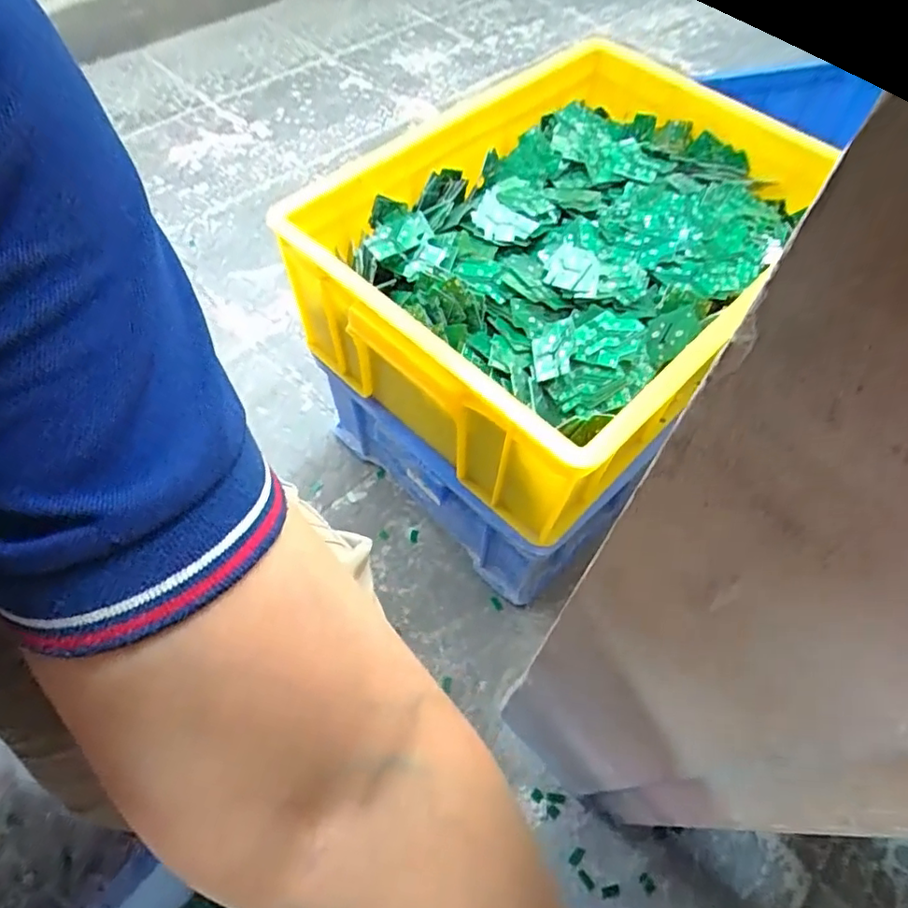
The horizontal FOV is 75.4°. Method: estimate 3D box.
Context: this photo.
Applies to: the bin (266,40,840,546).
[{"bbox_3d":[0.127,-0.210,0.594,0.335,0.165,0.518,40,66,20],"label":"bin"}]

